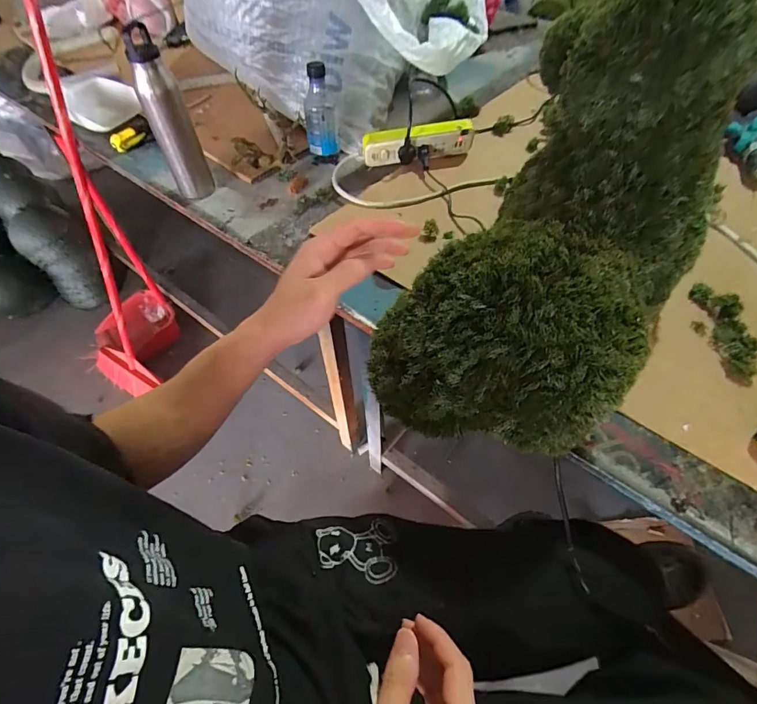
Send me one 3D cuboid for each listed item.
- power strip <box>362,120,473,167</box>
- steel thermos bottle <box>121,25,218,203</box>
[{"bbox_3d":[0.075,-0.385,0.774,0.203,0.057,0.034,-9,54,-5],"label":"power strip"},{"bbox_3d":[-0.336,-0.371,0.680,0.061,0.232,0.066,-20,56,-13],"label":"steel thermos bottle"}]

